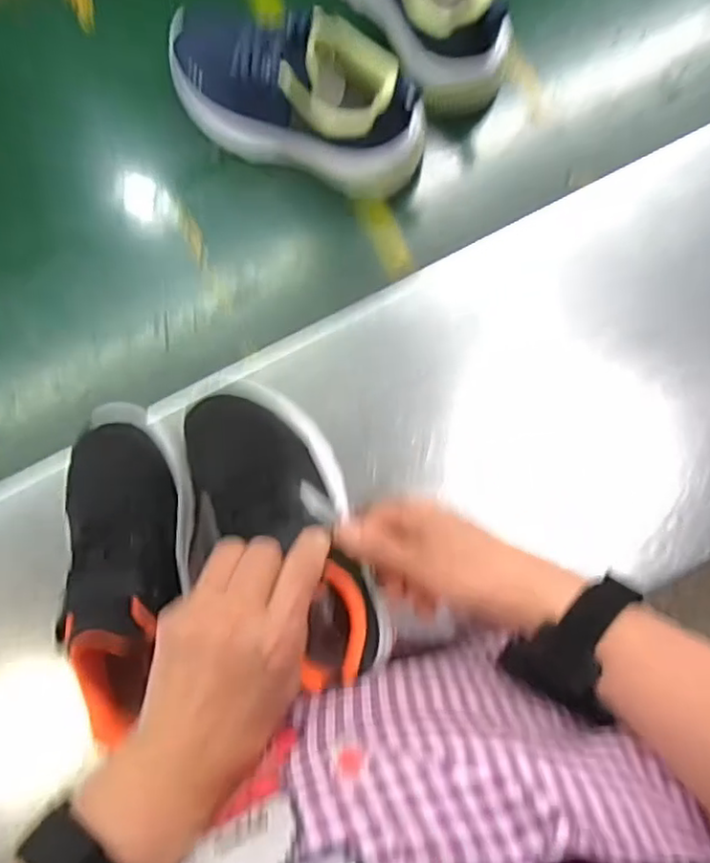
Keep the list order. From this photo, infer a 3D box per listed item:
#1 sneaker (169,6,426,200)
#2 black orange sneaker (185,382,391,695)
[{"bbox_3d":[-0.048,-0.241,0.459,0.201,0.098,0.075,23,87,4],"label":"sneaker"},{"bbox_3d":[-0.043,0.058,0.401,0.079,0.083,0.194,-30,81,2],"label":"black orange sneaker"}]

